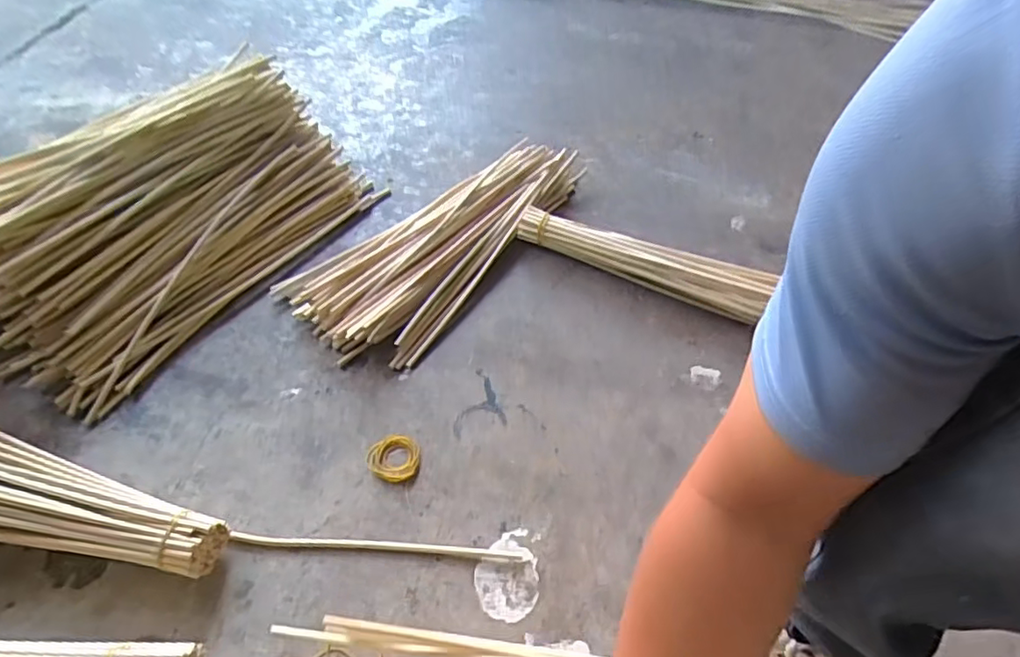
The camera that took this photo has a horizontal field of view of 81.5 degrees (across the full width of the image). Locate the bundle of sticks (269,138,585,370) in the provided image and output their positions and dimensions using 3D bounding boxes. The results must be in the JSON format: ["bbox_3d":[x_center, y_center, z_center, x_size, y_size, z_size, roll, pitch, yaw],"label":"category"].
[{"bbox_3d":[-0.073,-0.132,0.844,0.211,0.050,0.482,38,57,23],"label":"bundle of sticks"}]

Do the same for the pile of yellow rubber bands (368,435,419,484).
[{"bbox_3d":[-0.126,0.138,0.642,0.055,0.006,0.055,6,50,-1],"label":"pile of yellow rubber bands"}]

